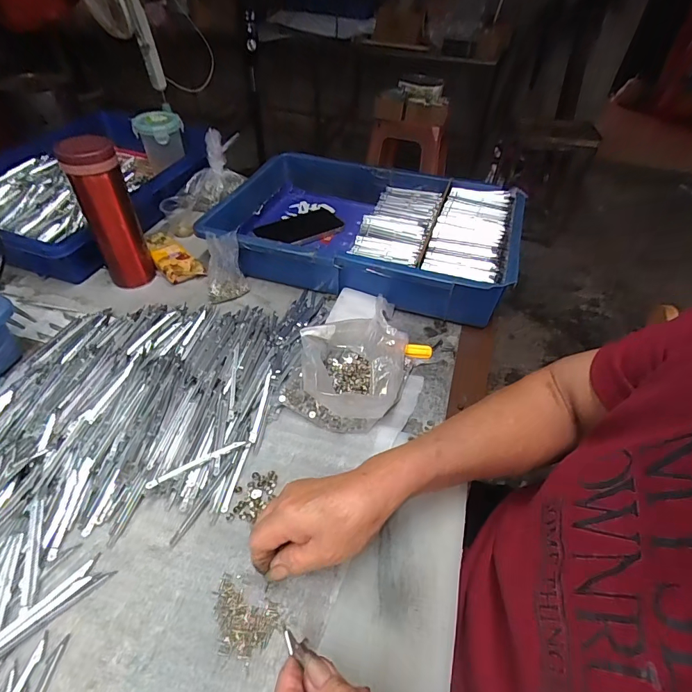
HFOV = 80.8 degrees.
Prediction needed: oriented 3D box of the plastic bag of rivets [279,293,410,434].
[{"bbox_3d":[0.004,0.022,0.442,0.115,0.066,0.123,22,47,17],"label":"plastic bag of rivets"}]

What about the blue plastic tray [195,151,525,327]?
[{"bbox_3d":[0.033,-0.178,0.631,0.427,0.083,0.281,15,47,11],"label":"blue plastic tray"}]

